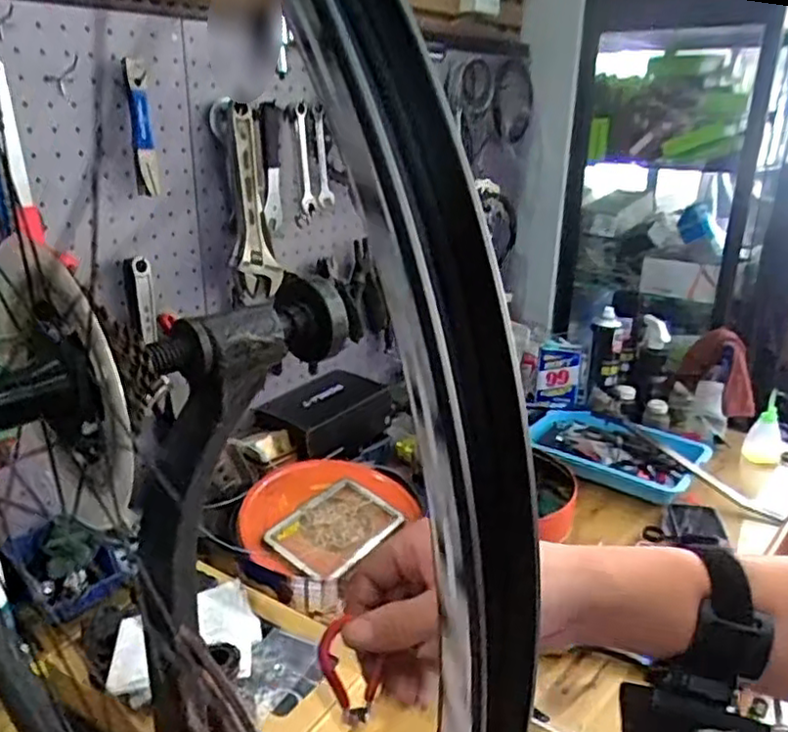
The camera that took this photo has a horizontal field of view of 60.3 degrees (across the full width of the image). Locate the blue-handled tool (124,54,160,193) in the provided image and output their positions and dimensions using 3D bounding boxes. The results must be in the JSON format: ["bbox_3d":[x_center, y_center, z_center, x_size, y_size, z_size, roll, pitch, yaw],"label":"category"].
[{"bbox_3d":[-0.330,-0.312,0.891,0.027,0.162,0.026,-6,21,-17],"label":"blue-handled tool"}]

